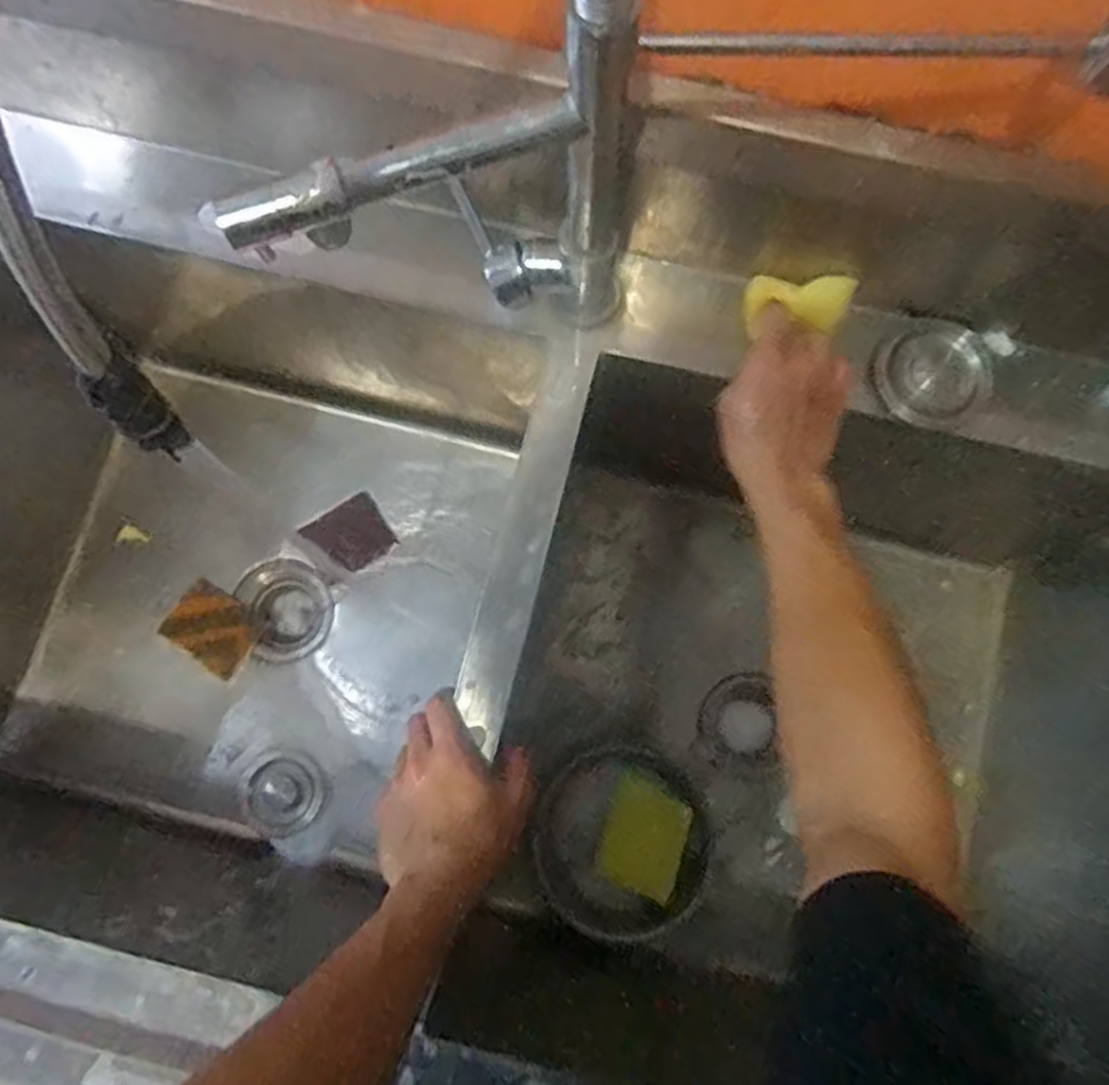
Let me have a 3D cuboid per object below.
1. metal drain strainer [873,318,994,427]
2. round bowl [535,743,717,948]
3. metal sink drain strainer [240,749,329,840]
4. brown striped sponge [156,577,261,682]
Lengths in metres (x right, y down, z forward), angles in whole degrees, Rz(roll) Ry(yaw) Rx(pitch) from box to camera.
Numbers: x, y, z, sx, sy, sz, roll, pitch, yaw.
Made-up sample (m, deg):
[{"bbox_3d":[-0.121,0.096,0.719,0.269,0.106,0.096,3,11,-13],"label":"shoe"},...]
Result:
[{"bbox_3d":[0.288,-0.130,0.580,0.073,0.017,0.081,-38,81,24],"label":"metal drain strainer"},{"bbox_3d":[0.066,0.304,0.777,0.180,0.044,0.180,-6,69,15],"label":"round bowl"},{"bbox_3d":[-0.286,0.264,0.799,0.083,0.017,0.082,0,80,0],"label":"metal sink drain strainer"},{"bbox_3d":[-0.385,0.096,0.854,0.100,0.008,0.076,34,81,5],"label":"brown striped sponge"}]

